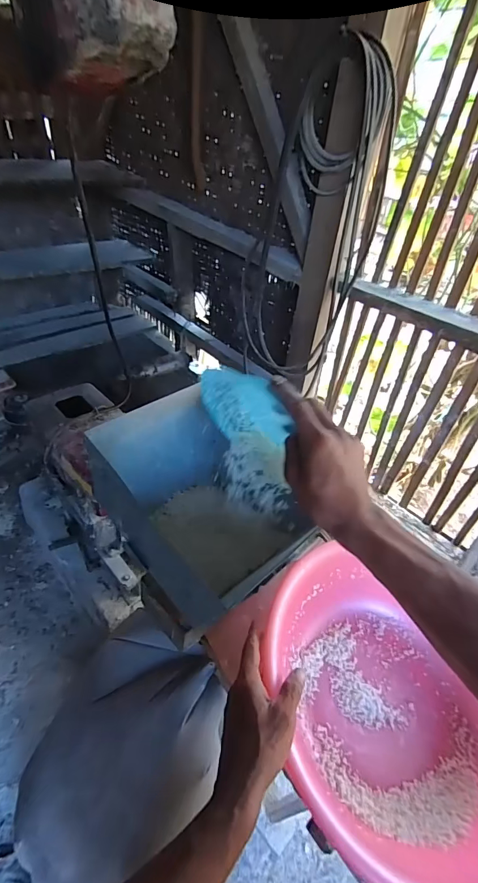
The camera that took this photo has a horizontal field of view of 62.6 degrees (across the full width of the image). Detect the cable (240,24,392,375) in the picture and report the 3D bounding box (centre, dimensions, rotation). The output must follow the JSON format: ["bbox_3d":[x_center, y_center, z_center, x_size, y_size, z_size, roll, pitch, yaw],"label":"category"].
[{"bbox_3d":[0.176,-0.507,1.056,0.342,0.782,0.129,31,48,24],"label":"cable"}]

